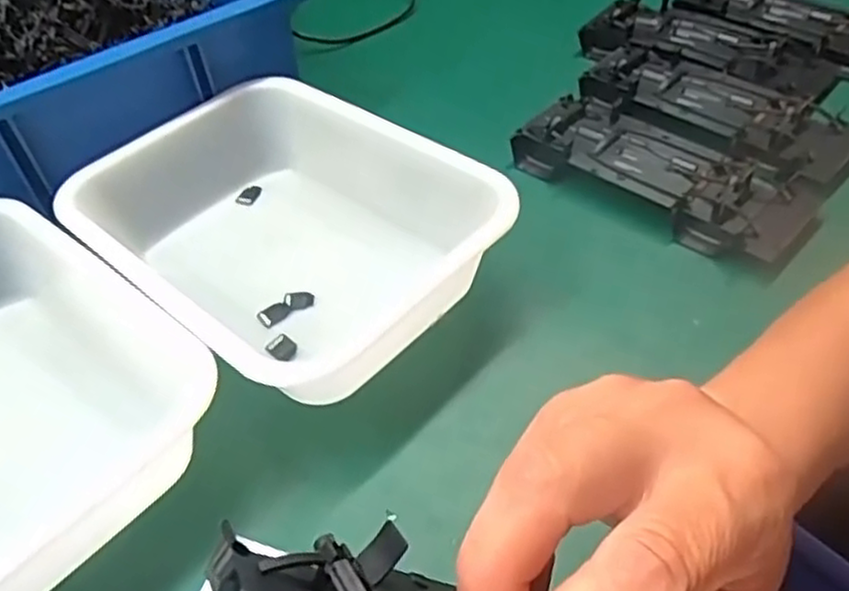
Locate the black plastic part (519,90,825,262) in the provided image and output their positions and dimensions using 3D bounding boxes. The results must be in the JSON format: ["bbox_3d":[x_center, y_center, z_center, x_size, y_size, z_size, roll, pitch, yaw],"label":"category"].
[{"bbox_3d":[0.160,-0.086,0.490,0.194,0.030,0.088,31,57,31],"label":"black plastic part"}]

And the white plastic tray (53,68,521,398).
[{"bbox_3d":[-0.089,-0.041,0.447,0.253,0.065,0.177,31,57,31],"label":"white plastic tray"}]

